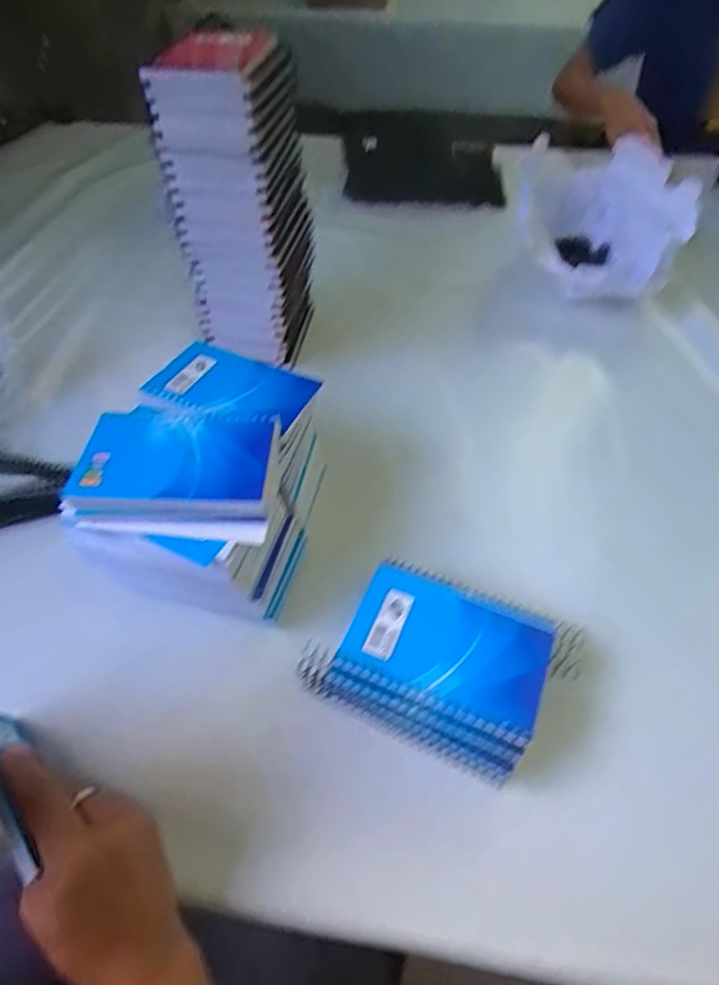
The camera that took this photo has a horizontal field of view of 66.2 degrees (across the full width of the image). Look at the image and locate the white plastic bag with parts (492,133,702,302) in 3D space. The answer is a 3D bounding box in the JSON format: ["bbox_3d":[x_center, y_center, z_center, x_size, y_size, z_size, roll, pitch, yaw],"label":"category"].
[{"bbox_3d":[0.310,-0.364,0.740,0.195,0.130,0.252,7,51,6],"label":"white plastic bag with parts"}]

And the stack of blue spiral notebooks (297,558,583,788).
[{"bbox_3d":[0.059,0.118,0.389,0.160,0.052,0.114,23,55,18],"label":"stack of blue spiral notebooks"}]

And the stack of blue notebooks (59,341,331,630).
[{"bbox_3d":[-0.116,-0.018,0.452,0.143,0.125,0.206,7,52,7],"label":"stack of blue notebooks"}]

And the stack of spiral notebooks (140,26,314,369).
[{"bbox_3d":[-0.112,-0.272,0.569,0.102,0.279,0.140,10,52,8],"label":"stack of spiral notebooks"}]

